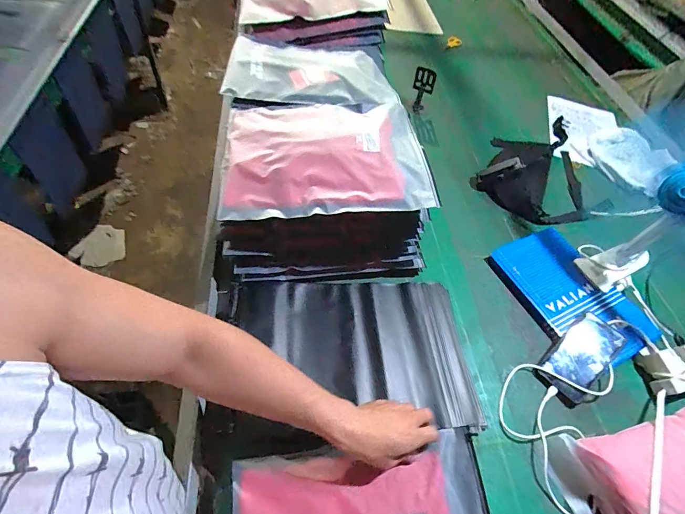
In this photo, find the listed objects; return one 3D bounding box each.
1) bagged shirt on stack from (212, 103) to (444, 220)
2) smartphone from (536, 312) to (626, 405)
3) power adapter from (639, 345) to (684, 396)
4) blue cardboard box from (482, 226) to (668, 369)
[{"bbox_3d":[-0.028,-0.173,0.625,0.336,0.057,0.239,0,55,-9],"label":"bagged shirt on stack"},{"bbox_3d":[0.418,0.172,0.646,0.160,0.009,0.078,-40,65,-14],"label":"smartphone"},{"bbox_3d":[0.584,0.198,0.649,0.112,0.041,0.073,-8,56,-14],"label":"power adapter"},{"bbox_3d":[0.442,0.073,0.728,0.184,0.040,0.289,-22,61,-22],"label":"blue cardboard box"}]

